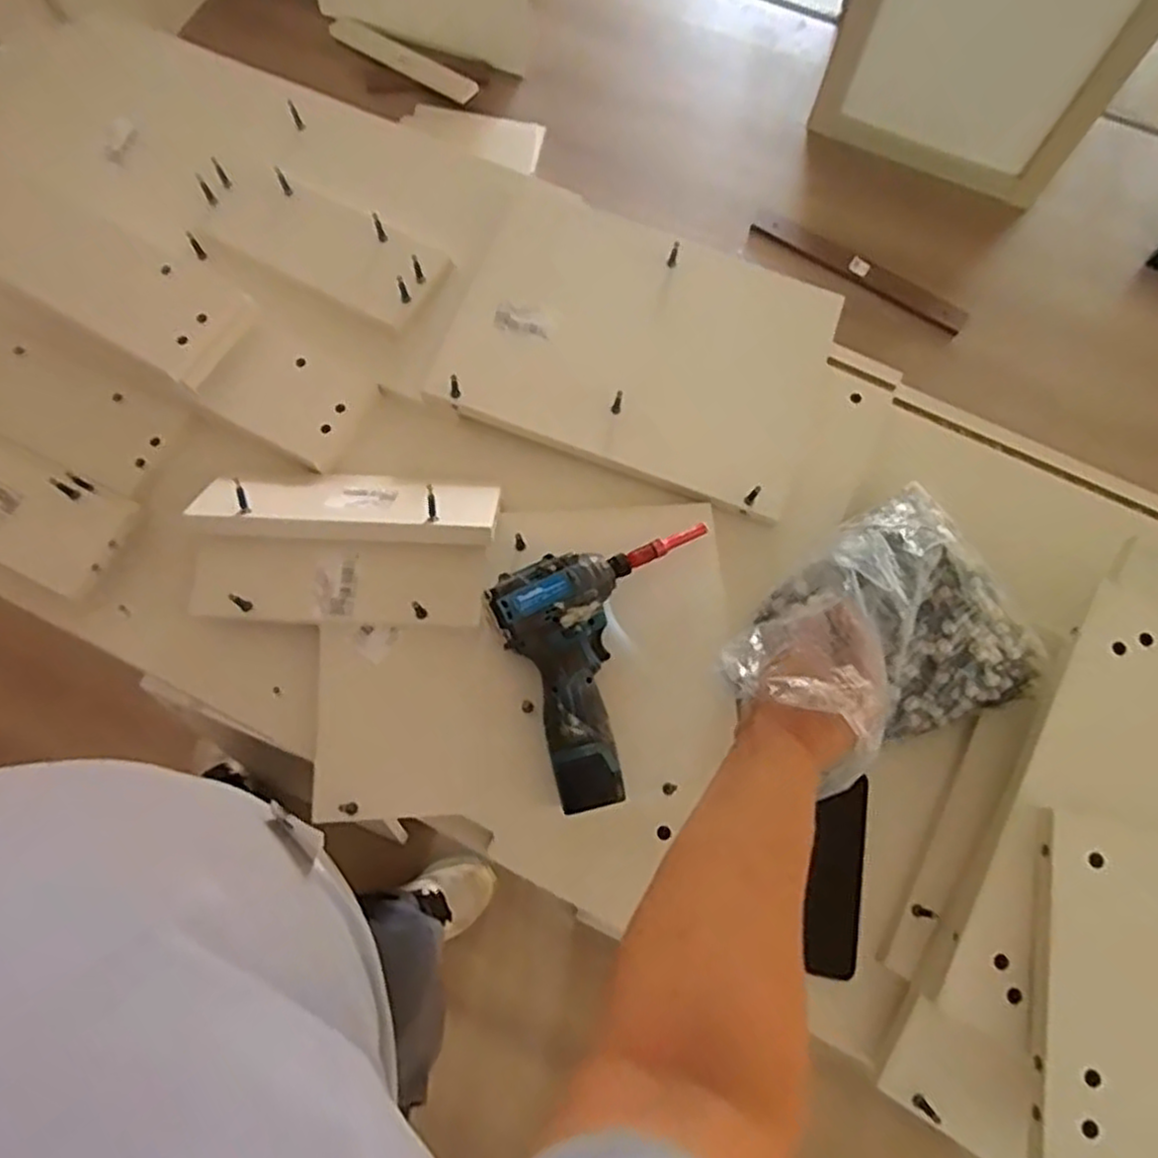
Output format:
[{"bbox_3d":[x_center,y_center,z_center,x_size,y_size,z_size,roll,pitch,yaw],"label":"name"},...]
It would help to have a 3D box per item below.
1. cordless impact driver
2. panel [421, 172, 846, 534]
[{"bbox_3d":[0.043,0.064,0.617,0.186,0.067,0.191,-21,74,-7],"label":"cordless impact driver"},{"bbox_3d":[0.063,-0.225,0.736,0.345,0.021,0.253,22,76,-1],"label":"panel"}]

